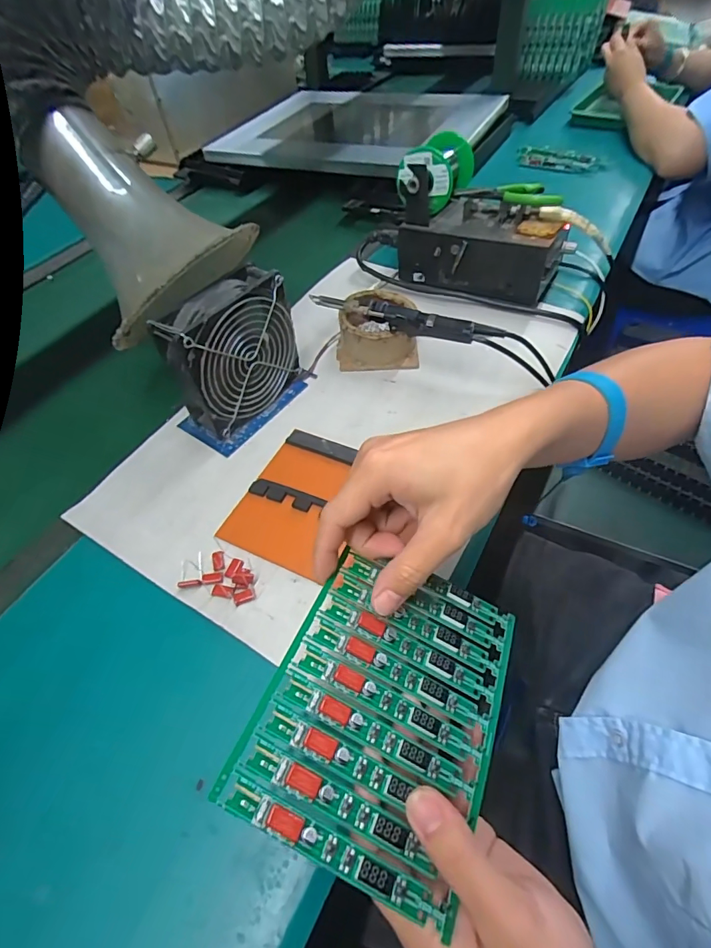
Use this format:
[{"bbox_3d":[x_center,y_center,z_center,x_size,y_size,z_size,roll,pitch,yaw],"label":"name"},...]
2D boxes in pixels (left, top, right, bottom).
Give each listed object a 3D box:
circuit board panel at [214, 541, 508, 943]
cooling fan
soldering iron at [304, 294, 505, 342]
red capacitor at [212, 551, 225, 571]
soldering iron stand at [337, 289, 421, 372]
[{"bbox_3d":[0.020,0.119,0.250,0.119,0.007,0.158,28,49,4],"label":"circuit board panel"},{"bbox_3d":[-0.114,-0.111,0.428,0.042,0.120,0.123,33,62,25],"label":"cooling fan"},{"bbox_3d":[0.045,-0.159,0.462,0.200,0.019,0.021,19,57,17],"label":"soldering iron"},{"bbox_3d":[-0.111,0.069,0.365,0.009,0.004,0.017,-14,54,-6],"label":"red capacitor"},{"bbox_3d":[0.023,-0.161,0.503,0.088,0.049,0.085,-2,53,3],"label":"soldering iron stand"}]

